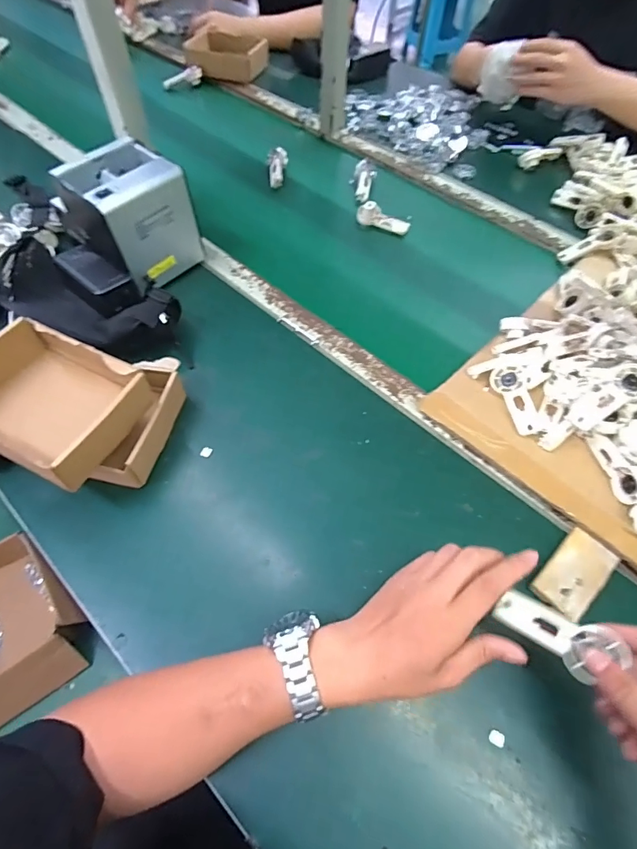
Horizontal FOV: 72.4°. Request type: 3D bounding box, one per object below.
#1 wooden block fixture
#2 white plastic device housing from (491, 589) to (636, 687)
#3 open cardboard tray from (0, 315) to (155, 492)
[{"bbox_3d":[0.256,0.149,0.434,0.088,0.015,0.049,-39,67,-22],"label":"wooden block fixture"},{"bbox_3d":[0.190,0.169,0.348,0.088,0.012,0.042,18,64,31],"label":"white plastic device housing"},{"bbox_3d":[-0.287,-0.025,0.459,0.172,0.061,0.135,22,60,11],"label":"open cardboard tray"}]

